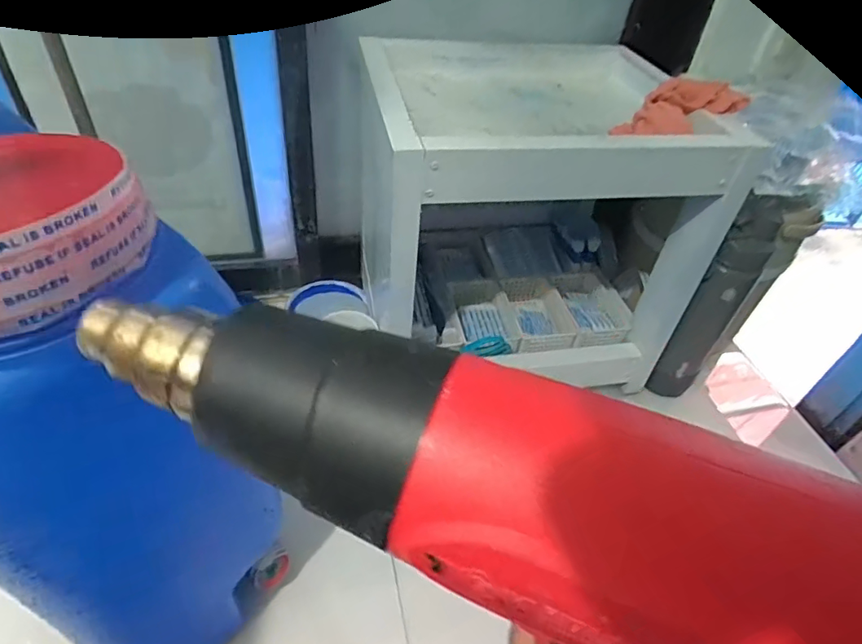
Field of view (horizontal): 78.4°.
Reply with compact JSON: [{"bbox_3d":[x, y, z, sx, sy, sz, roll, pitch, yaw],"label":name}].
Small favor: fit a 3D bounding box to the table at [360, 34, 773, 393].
[{"bbox_3d":[0.104,-0.155,0.683,0.359,0.314,0.362,-2,44,-11],"label":"table"}]

